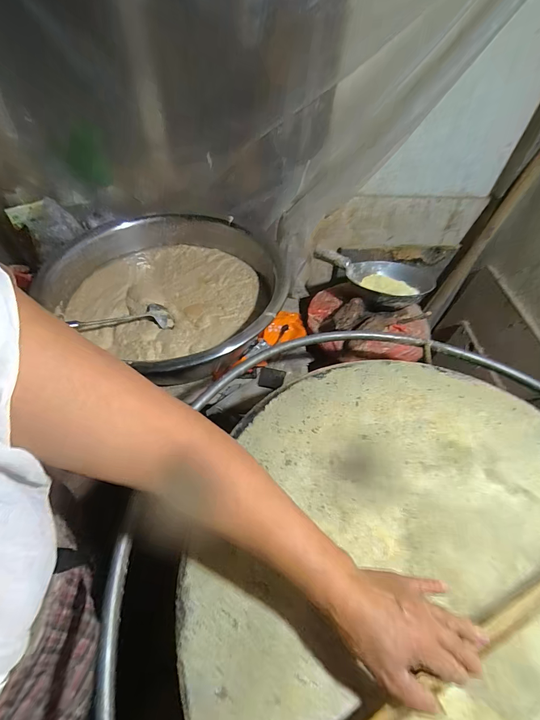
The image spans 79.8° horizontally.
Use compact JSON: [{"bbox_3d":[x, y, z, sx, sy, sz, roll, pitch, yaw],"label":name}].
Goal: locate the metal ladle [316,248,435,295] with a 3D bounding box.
[{"bbox_3d":[0.298,-0.252,0.925,0.341,0.087,0.094,7,50,2],"label":"metal ladle"}]

